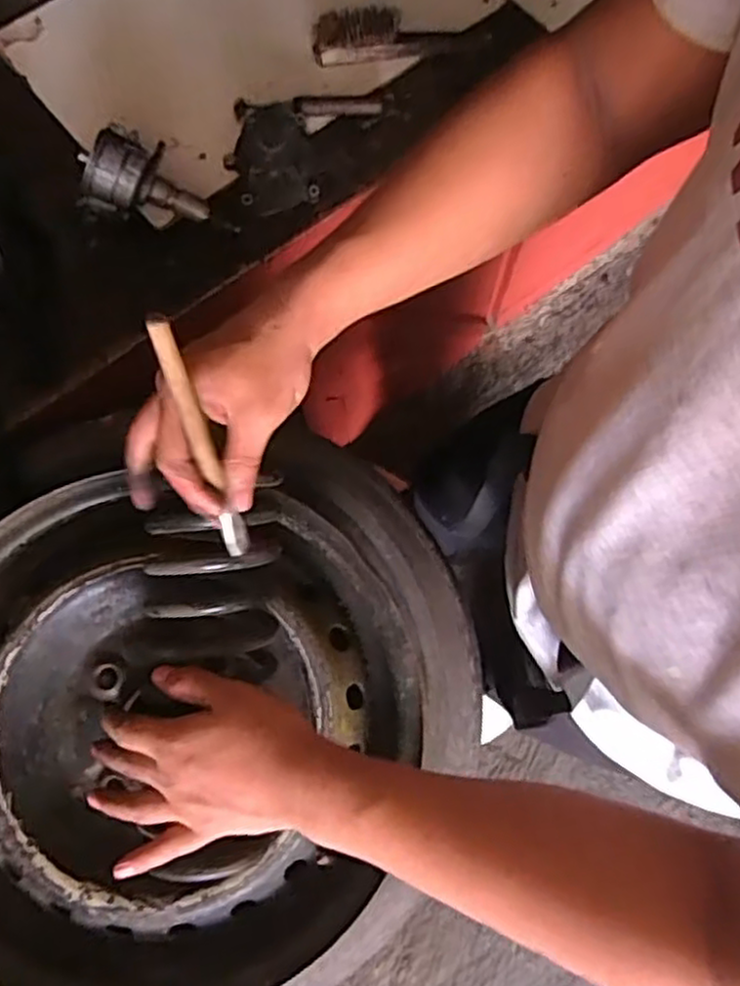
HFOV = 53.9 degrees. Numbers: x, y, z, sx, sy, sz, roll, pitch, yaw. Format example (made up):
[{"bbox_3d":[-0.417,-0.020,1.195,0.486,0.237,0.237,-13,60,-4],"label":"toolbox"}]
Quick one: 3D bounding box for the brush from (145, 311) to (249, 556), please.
[{"bbox_3d":[-0.092,-0.024,0.401,0.013,0.160,0.011,-15,40,-5],"label":"brush"}]

